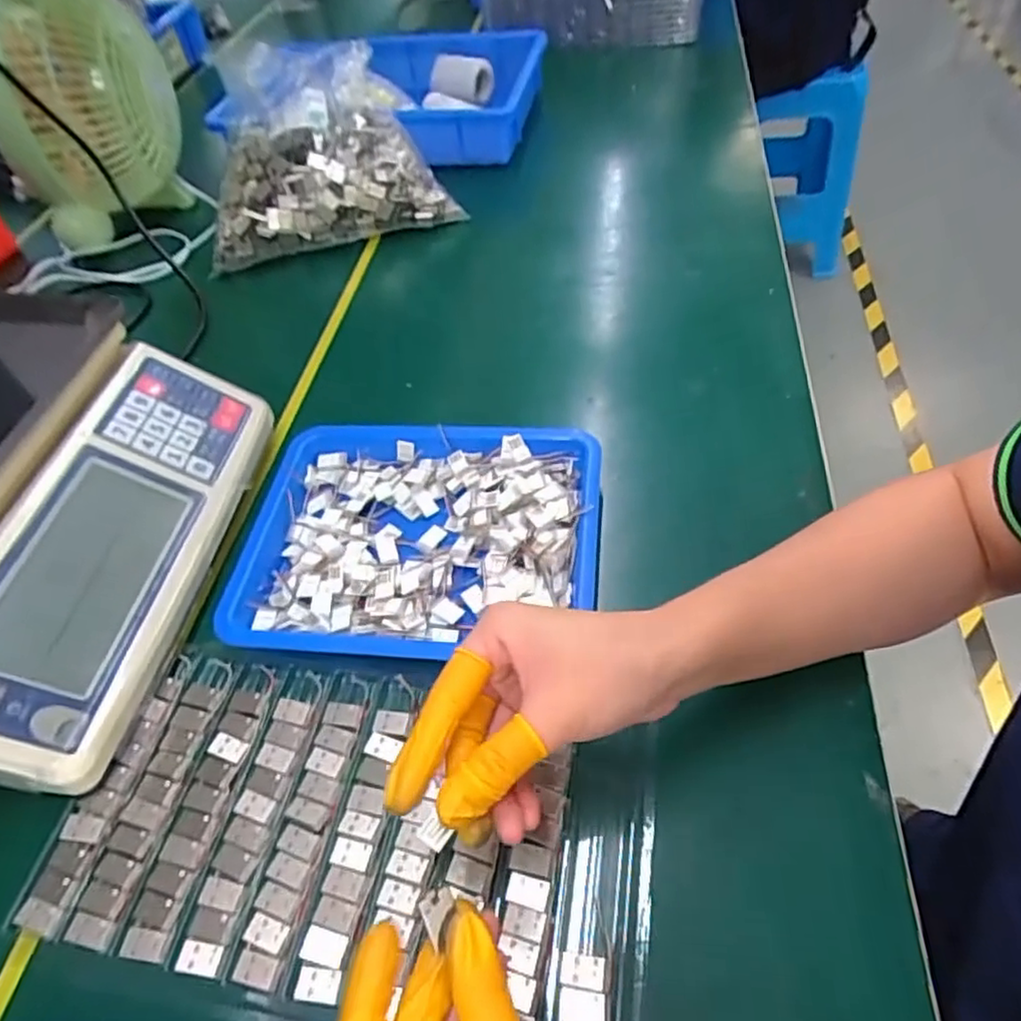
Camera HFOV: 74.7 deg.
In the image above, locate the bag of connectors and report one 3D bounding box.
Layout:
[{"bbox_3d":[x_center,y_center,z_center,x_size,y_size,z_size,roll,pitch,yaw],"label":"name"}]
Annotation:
[{"bbox_3d":[-0.202,-0.382,0.713,0.228,0.136,0.231,-14,51,-5],"label":"bag of connectors"}]

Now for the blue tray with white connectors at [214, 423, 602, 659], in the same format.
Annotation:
[{"bbox_3d":[-0.060,0.015,0.421,0.223,0.027,0.171,3,51,7],"label":"blue tray with white connectors"}]

